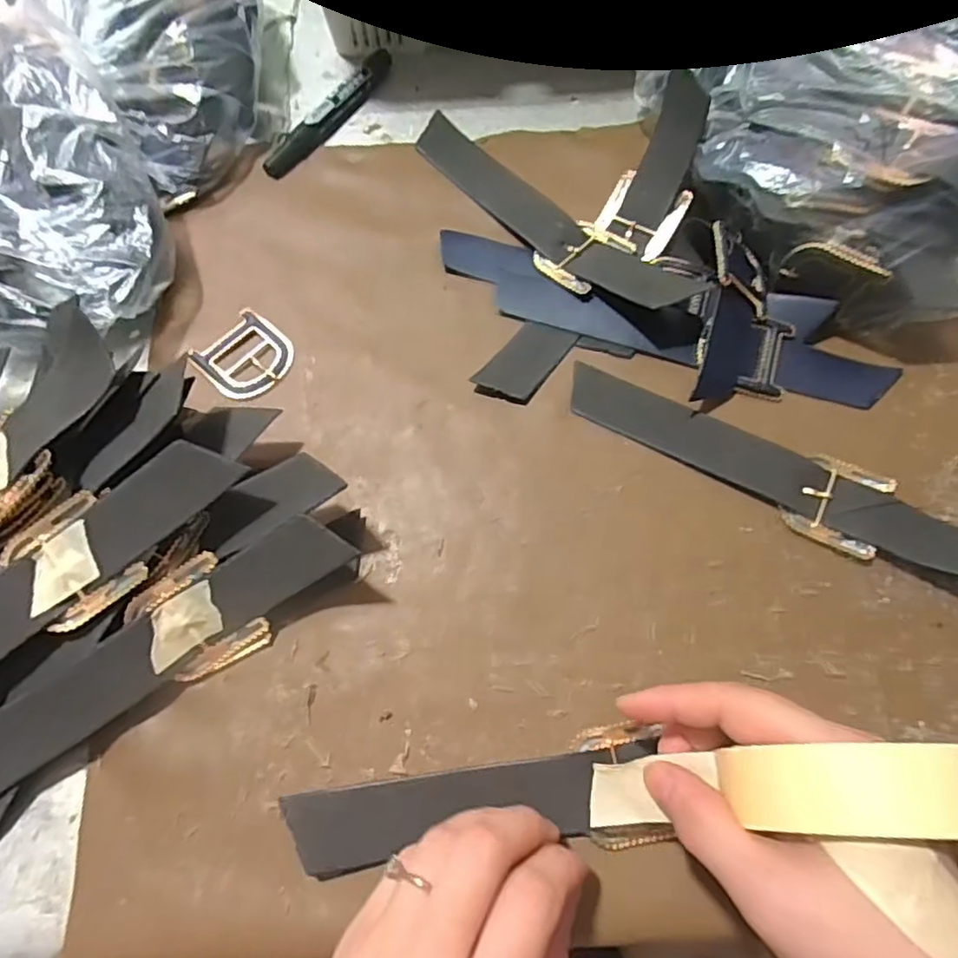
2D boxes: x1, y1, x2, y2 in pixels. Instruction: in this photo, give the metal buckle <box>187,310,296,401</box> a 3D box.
[{"bbox_3d":[-0.134,-0.071,0.356,0.049,0.005,0.050,42,75,16],"label":"metal buckle"}]

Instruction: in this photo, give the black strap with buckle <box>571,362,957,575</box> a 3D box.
[{"bbox_3d":[0.151,-0.004,0.320,0.222,0.015,0.047,23,70,10],"label":"black strap with buckle"}]

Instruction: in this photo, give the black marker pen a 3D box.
[{"bbox_3d":[-0.102,-0.254,0.426,0.019,0.015,0.133,29,71,12],"label":"black marker pen"}]

